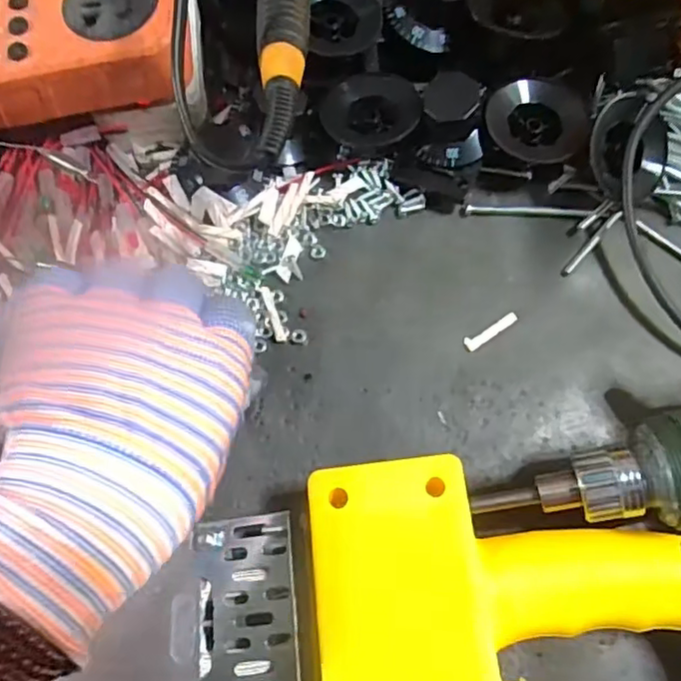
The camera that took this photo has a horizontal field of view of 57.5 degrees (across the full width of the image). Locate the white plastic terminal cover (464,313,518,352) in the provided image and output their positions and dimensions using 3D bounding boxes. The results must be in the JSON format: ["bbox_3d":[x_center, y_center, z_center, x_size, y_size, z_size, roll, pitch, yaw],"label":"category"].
[{"bbox_3d":[0.071,-0.005,0.295,0.029,0.004,0.007,-32,75,-9],"label":"white plastic terminal cover"}]

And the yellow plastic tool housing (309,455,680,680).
[{"bbox_3d":[0.069,0.104,0.224,0.152,0.035,0.121,-6,65,0],"label":"yellow plastic tool housing"}]

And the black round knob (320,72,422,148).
[{"bbox_3d":[0.016,-0.114,0.308,0.046,0.010,0.036,-20,73,-5],"label":"black round knob"}]

